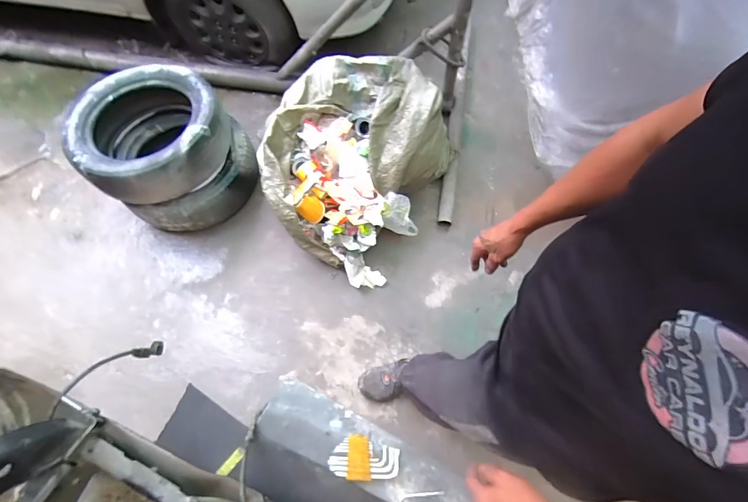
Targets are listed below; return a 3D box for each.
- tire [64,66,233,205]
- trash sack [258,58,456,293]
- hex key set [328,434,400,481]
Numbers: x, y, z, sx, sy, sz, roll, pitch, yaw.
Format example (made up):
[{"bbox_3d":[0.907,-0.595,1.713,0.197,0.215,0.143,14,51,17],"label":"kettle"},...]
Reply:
[{"bbox_3d":[-0.862,-0.468,1.391,0.533,0.163,0.569,0,67,-1],"label":"tire"},{"bbox_3d":[-0.087,-0.374,1.420,0.628,0.349,0.739,29,69,11],"label":"trash sack"},{"bbox_3d":[-0.016,0.364,0.641,0.121,0.027,0.070,3,67,0],"label":"hex key set"}]

